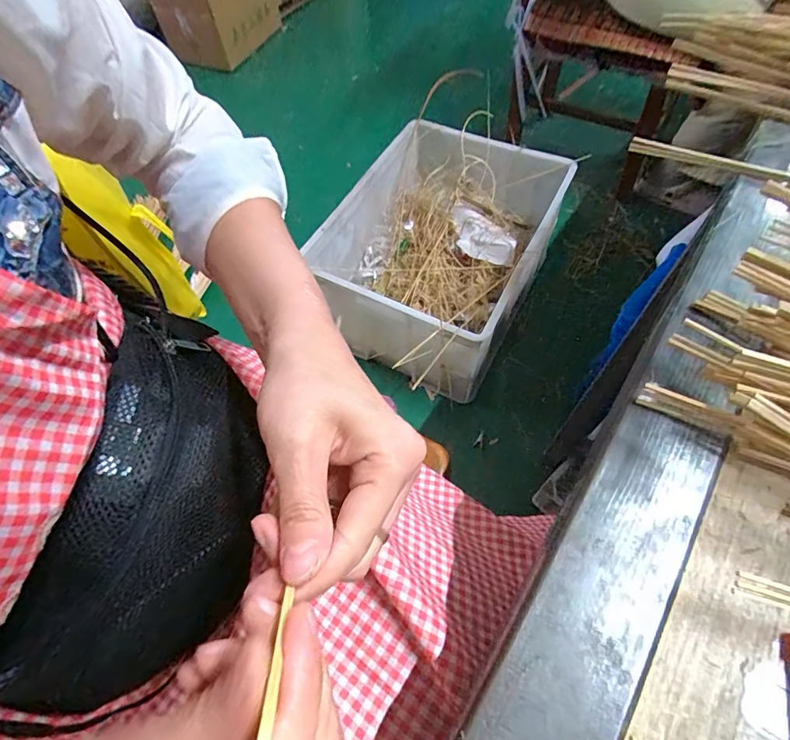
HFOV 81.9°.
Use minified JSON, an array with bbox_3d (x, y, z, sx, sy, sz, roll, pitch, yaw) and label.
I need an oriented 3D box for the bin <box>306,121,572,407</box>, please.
[{"bbox_3d":[0.102,-0.252,0.997,0.386,0.242,0.501,26,63,18],"label":"bin"}]

